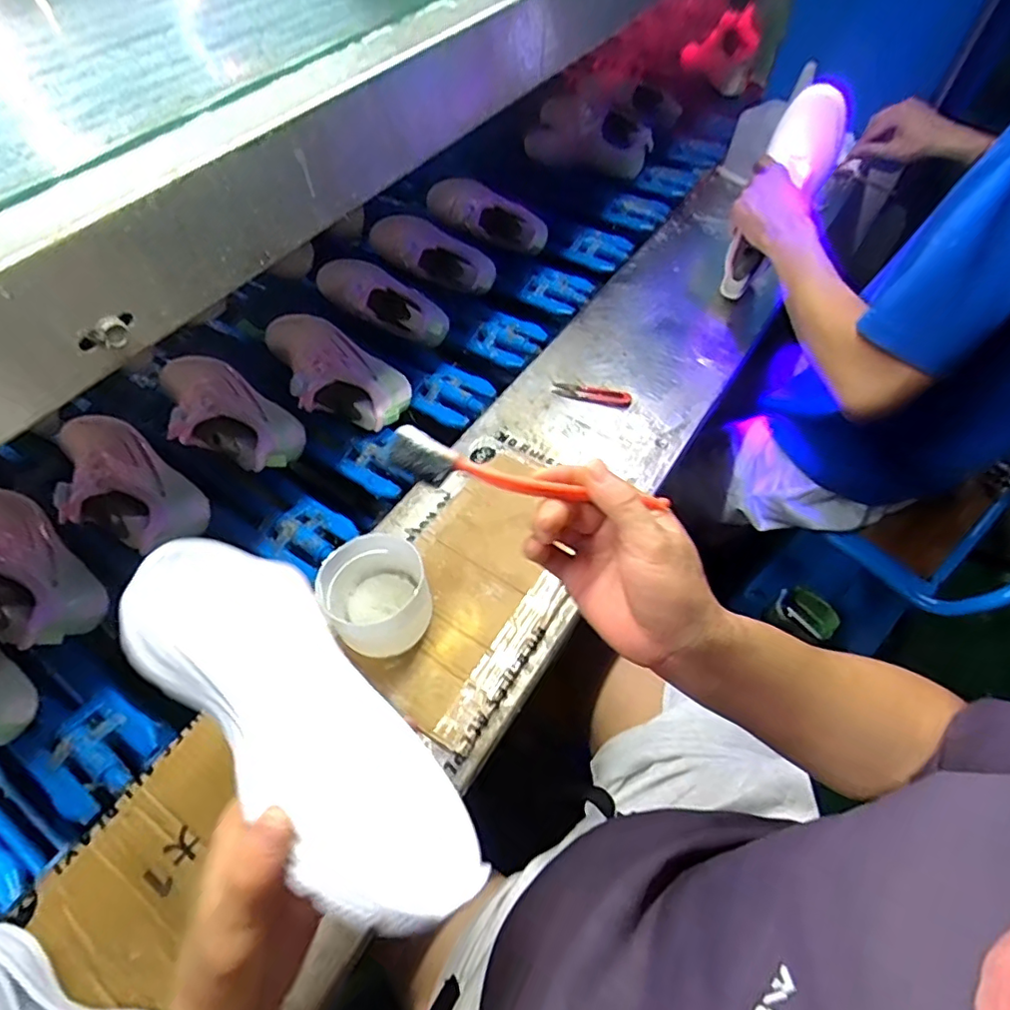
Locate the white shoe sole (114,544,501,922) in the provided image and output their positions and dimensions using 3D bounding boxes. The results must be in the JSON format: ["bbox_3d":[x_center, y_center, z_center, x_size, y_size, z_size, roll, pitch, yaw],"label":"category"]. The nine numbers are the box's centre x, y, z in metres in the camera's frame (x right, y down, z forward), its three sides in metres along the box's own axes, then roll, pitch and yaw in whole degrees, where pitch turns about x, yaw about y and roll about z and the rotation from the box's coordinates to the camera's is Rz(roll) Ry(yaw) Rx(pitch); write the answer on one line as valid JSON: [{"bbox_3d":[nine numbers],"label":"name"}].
[{"bbox_3d":[-0.108,0.105,0.299,0.242,0.038,0.091,46,41,14],"label":"white shoe sole"}]

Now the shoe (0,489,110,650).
[{"bbox_3d":[-0.524,0.054,0.587,0.231,0.059,0.100,36,65,26],"label":"shoe"}]

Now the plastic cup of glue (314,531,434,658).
[{"bbox_3d":[-0.117,0.088,0.528,0.089,0.092,0.087,-2,54,3],"label":"plastic cup of glue"}]

